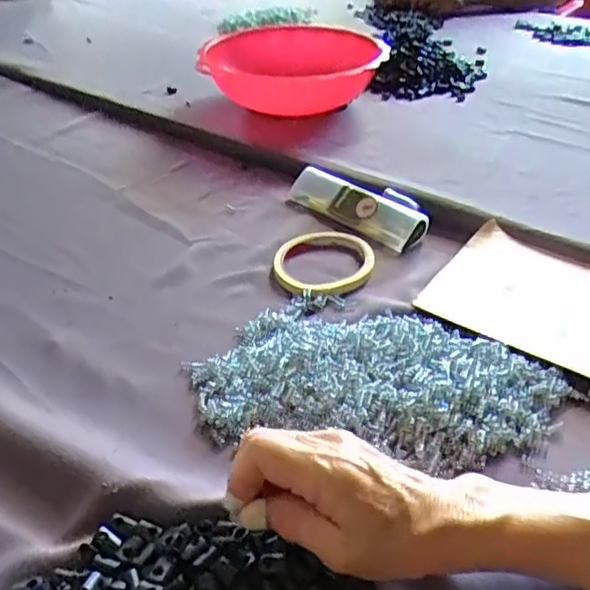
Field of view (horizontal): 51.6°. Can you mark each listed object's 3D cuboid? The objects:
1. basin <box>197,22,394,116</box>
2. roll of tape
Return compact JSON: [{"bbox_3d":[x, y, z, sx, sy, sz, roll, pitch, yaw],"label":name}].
[{"bbox_3d":[0.002,-0.298,0.837,0.226,0.098,0.260,6,36,10],"label":"basin"},{"bbox_3d":[0.025,-0.032,0.552,0.090,0.012,0.094,-1,36,0],"label":"roll of tape"}]

